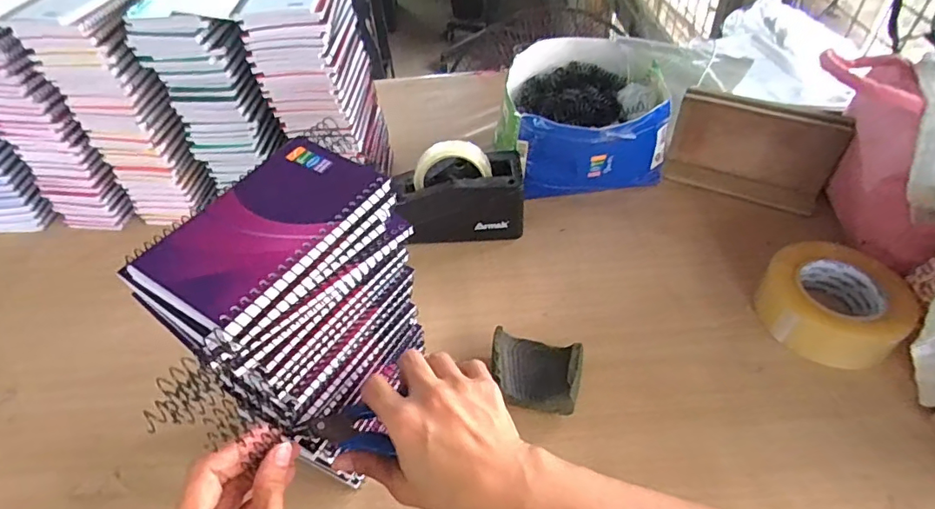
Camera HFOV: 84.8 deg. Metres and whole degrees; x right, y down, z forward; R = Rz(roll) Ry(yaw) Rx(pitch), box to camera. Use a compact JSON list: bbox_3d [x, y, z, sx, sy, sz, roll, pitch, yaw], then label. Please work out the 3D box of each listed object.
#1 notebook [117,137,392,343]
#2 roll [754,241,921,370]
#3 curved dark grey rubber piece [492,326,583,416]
[{"bbox_3d":[-0.116,-0.016,0.295,0.084,0.013,0.135,23,52,23],"label":"notebook"},{"bbox_3d":[0.375,0.051,0.528,0.130,0.055,0.117,34,57,30],"label":"roll"},{"bbox_3d":[0.066,0.118,0.511,0.088,0.034,0.071,9,48,12],"label":"curved dark grey rubber piece"}]

